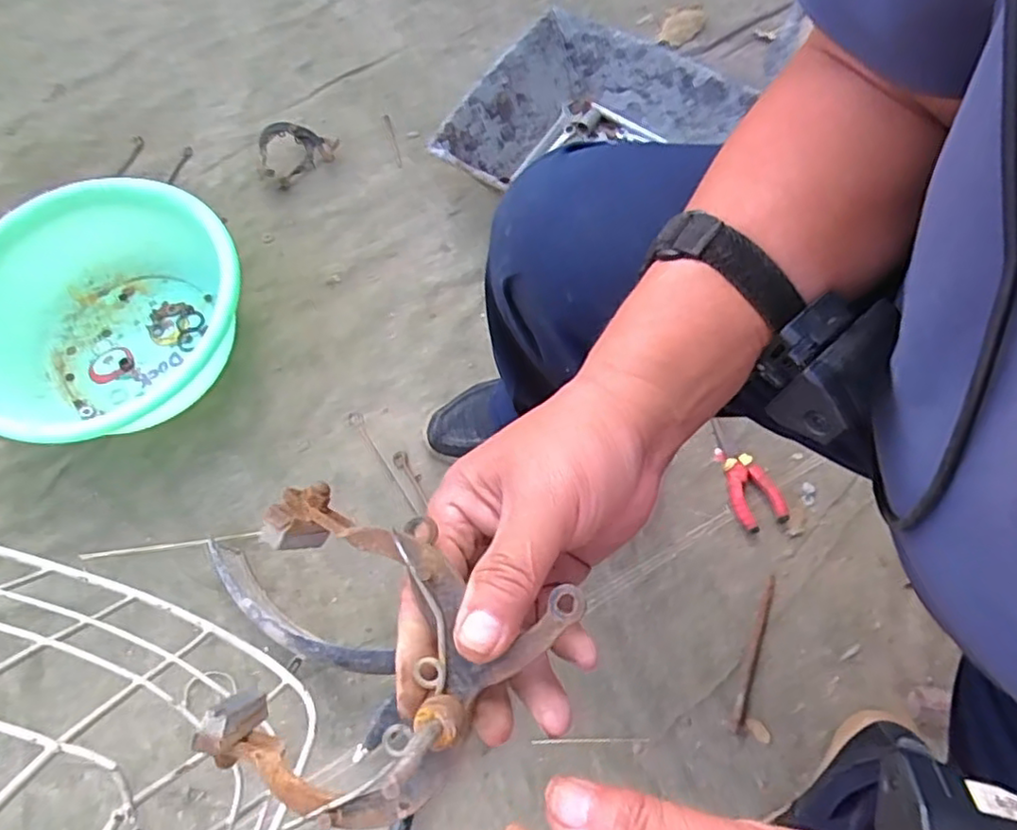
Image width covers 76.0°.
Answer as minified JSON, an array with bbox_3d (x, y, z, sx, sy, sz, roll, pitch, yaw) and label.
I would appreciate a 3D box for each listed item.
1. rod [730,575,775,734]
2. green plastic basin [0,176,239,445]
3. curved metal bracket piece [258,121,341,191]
[{"bbox_3d":[0.269,0.258,0.708,0.012,0.013,0.168,20,71,11],"label":"rod"},{"bbox_3d":[-0.520,-0.119,0.822,0.356,0.152,0.316,-20,68,-5],"label":"green plastic basin"},{"bbox_3d":[-0.321,-0.397,0.967,0.118,0.047,0.079,-38,71,-12],"label":"curved metal bracket piece"}]

